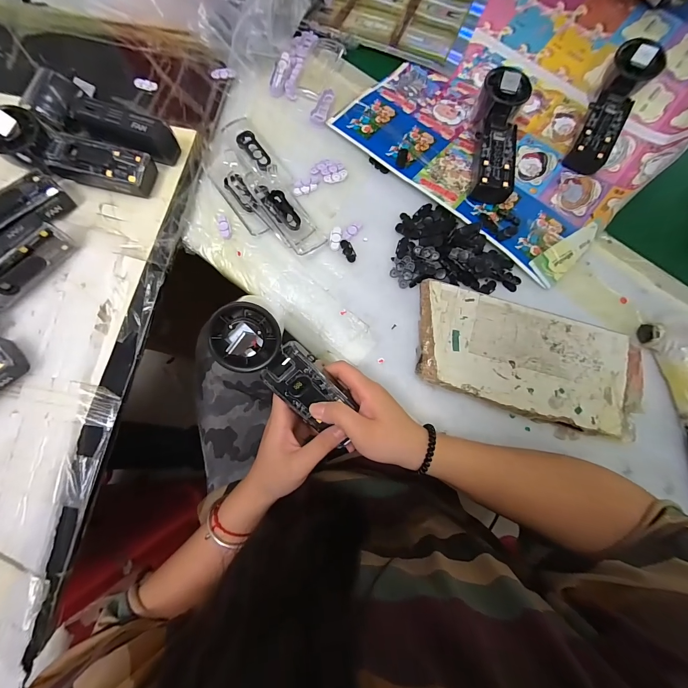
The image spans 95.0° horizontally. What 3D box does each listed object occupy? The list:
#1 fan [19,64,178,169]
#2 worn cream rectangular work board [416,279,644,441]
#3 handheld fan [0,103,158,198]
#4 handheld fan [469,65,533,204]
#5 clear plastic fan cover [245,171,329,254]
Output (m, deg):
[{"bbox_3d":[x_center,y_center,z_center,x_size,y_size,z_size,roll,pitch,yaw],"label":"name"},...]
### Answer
[{"bbox_3d":[-0.277,-0.252,0.363,0.159,0.044,0.055,23,78,3],"label":"fan"},{"bbox_3d":[0.195,0.015,0.333,0.237,0.023,0.109,17,77,3],"label":"worn cream rectangular work board"},{"bbox_3d":[-0.299,-0.211,0.353,0.155,0.039,0.048,14,74,-10],"label":"handheld fan"},{"bbox_3d":[0.182,-0.250,0.386,0.058,0.051,0.160,15,78,1],"label":"handheld fan"},{"bbox_3d":[-0.070,-0.155,0.369,0.045,0.017,0.113,-38,89,-9],"label":"clear plastic fan cover"}]

